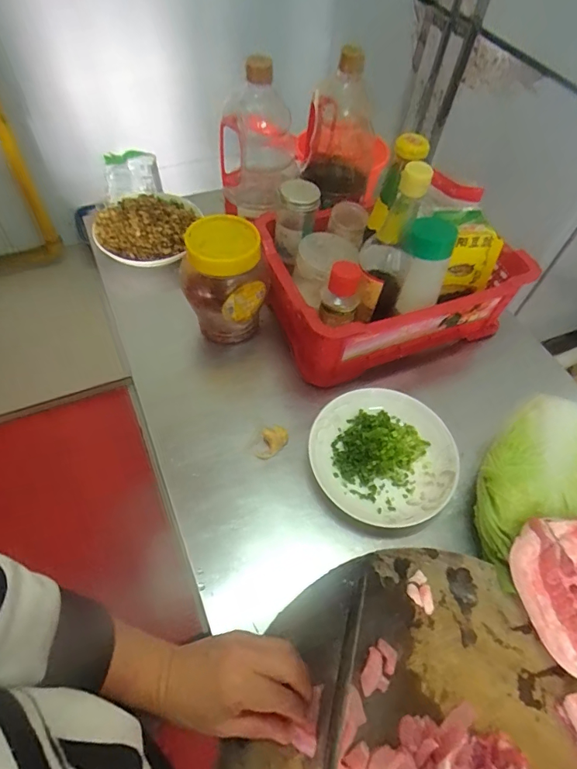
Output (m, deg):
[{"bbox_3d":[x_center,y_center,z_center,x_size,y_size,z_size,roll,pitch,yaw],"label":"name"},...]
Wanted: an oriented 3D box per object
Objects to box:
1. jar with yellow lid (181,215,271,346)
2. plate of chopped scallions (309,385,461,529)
[{"bbox_3d":[-0.087,-0.134,0.620,0.096,0.159,0.093,2,56,-3],"label":"jar with yellow lid"},{"bbox_3d":[0.120,0.087,0.557,0.170,0.030,0.172,2,56,-3],"label":"plate of chopped scallions"}]

